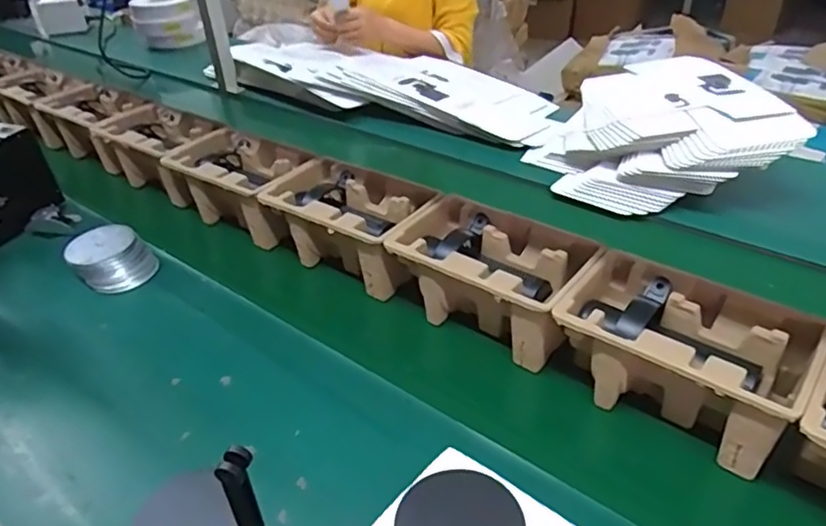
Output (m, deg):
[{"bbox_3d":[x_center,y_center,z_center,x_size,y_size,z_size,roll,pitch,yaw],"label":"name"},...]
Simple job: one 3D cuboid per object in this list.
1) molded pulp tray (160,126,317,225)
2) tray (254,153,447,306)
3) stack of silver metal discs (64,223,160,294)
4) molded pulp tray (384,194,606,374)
[{"bbox_3d":[-0.274,-0.136,0.961,0.239,0.096,0.142,23,47,33],"label":"molded pulp tray"},{"bbox_3d":[-0.086,-0.058,0.845,0.230,0.102,0.144,20,45,30],"label":"tray"},{"bbox_3d":[-0.427,-0.009,0.847,0.097,0.056,0.095,28,50,37],"label":"stack of silver metal discs"},{"bbox_3d":[0.097,0.022,0.733,0.222,0.121,0.147,21,46,31],"label":"molded pulp tray"}]

